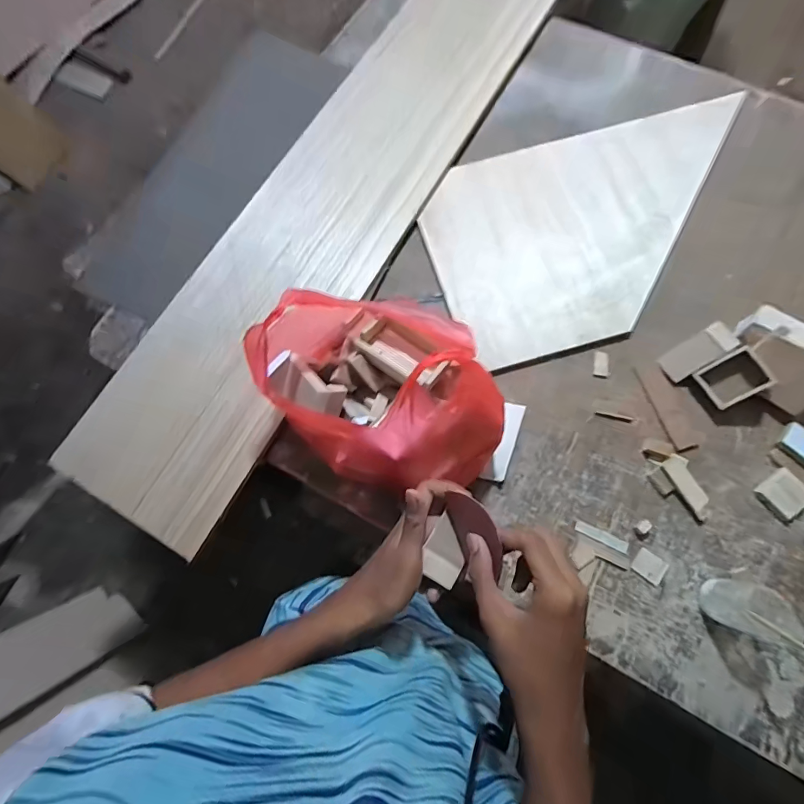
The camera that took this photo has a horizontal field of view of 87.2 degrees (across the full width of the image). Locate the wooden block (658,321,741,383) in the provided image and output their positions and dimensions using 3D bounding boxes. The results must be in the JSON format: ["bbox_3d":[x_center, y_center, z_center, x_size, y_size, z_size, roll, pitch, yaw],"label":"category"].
[{"bbox_3d":[0.501,-0.084,0.715,0.108,0.015,0.051,-41,73,32],"label":"wooden block"}]

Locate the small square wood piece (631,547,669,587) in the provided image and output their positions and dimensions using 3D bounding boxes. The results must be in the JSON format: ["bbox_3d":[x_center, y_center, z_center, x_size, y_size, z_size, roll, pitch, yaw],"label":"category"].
[{"bbox_3d":[0.387,0.257,0.660,0.047,0.007,0.039,35,79,10],"label":"small square wood piece"}]

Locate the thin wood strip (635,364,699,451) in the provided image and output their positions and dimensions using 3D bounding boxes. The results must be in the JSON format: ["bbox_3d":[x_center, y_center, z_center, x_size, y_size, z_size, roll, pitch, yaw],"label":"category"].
[{"bbox_3d":[0.460,0.006,0.730,0.047,0.009,0.155,-13,75,-2],"label":"thin wood strip"}]

